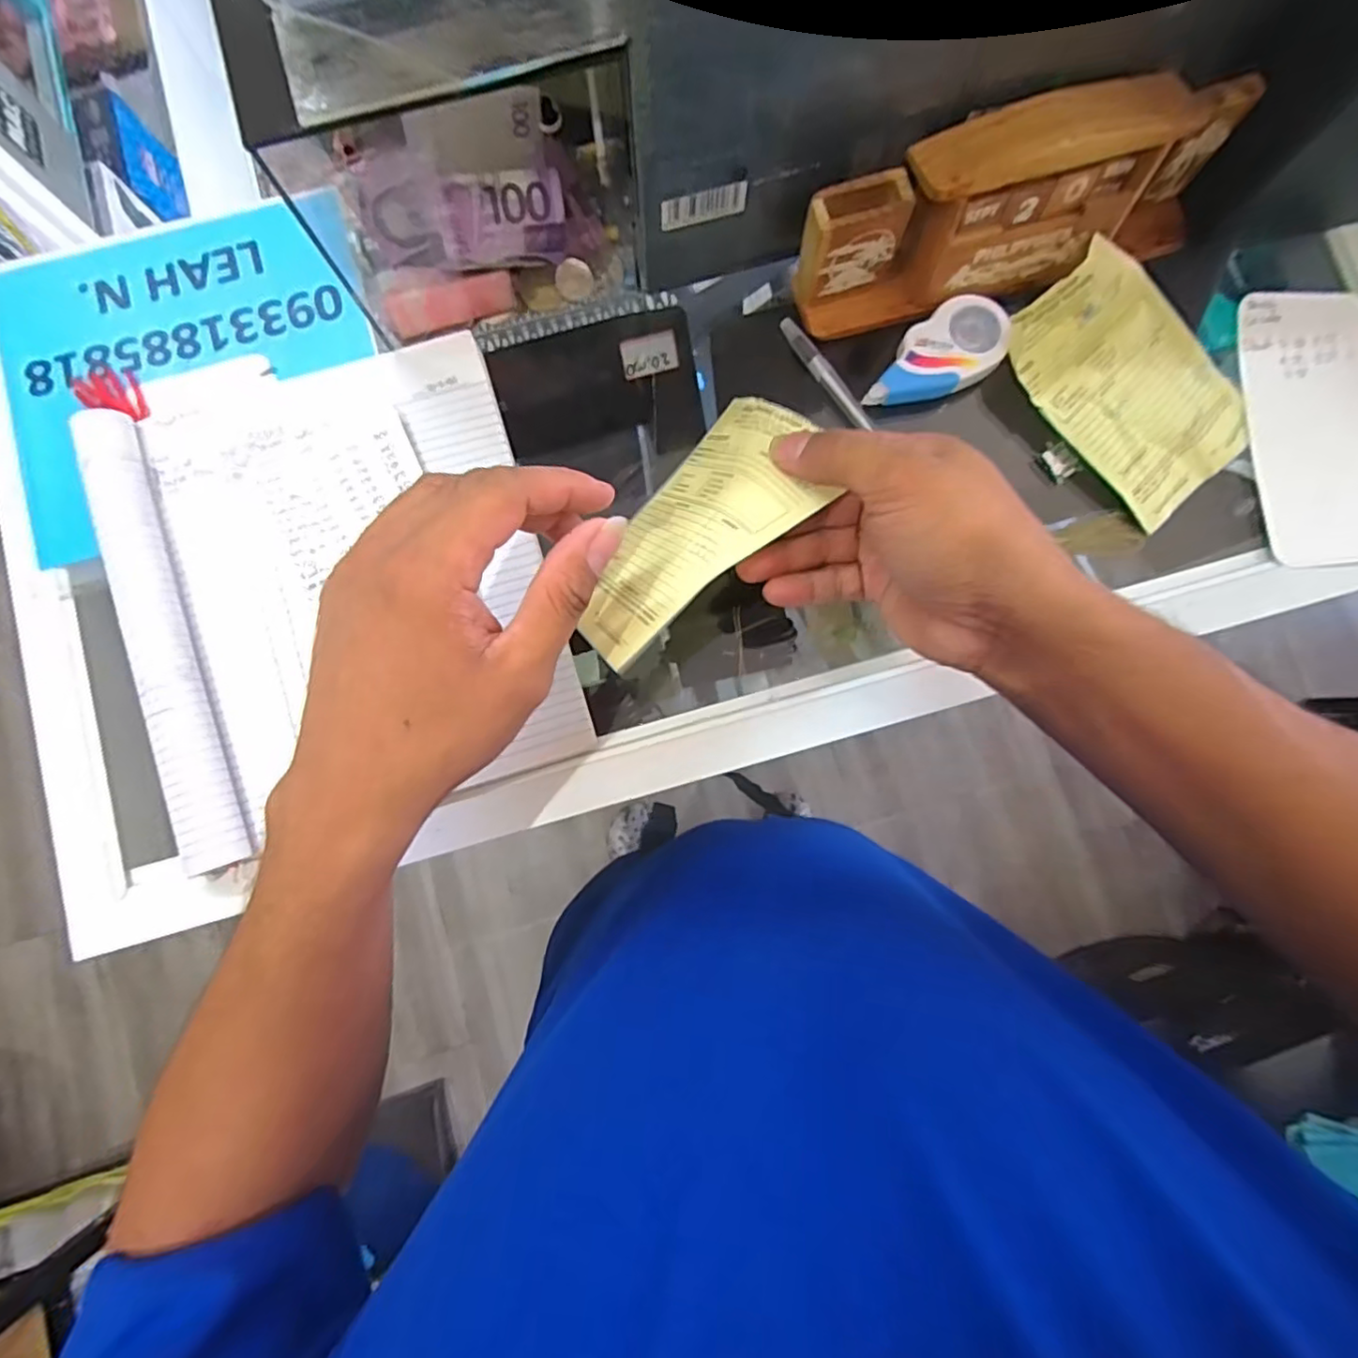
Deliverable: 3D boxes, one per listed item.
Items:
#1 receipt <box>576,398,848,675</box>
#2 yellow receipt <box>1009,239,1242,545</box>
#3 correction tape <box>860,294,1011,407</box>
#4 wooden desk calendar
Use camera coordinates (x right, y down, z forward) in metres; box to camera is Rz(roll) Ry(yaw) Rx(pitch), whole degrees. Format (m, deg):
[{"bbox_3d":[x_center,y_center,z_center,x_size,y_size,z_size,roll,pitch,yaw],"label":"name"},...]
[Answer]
[{"bbox_3d":[0.008,-0.071,0.303,0.149,0.090,0.019,-50,128,-7],"label":"receipt"},{"bbox_3d":[0.259,-0.171,0.354,0.096,0.025,0.140,-41,84,-5],"label":"yellow receipt"},{"bbox_3d":[0.148,-0.183,0.362,0.086,0.013,0.045,-37,84,-4],"label":"correction tape"},{"bbox_3d":[0.182,-0.254,0.336,0.235,0.078,0.052,-17,83,-2],"label":"wooden desk calendar"}]

